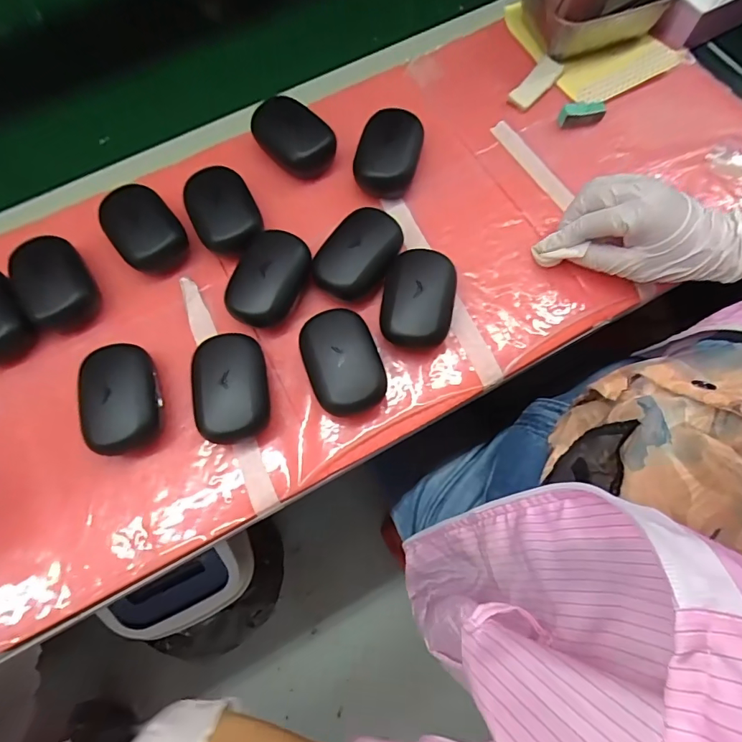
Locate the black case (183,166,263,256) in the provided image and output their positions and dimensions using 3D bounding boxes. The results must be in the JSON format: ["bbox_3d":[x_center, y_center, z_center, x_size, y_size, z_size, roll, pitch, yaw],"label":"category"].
[{"bbox_3d":[-0.130,-0.139,0.392,0.056,0.028,0.083,-22,71,-6],"label":"black case"}]

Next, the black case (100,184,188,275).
[{"bbox_3d":[-0.201,-0.126,0.390,0.056,0.038,0.076,-40,74,-12],"label":"black case"}]

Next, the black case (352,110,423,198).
[{"bbox_3d":[0.016,-0.199,0.406,0.054,0.035,0.085,17,72,7],"label":"black case"}]

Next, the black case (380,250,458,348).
[{"bbox_3d":[0.039,-0.058,0.368,0.056,0.028,0.081,6,71,4],"label":"black case"}]

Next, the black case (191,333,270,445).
[{"bbox_3d":[-0.109,0.016,0.349,0.056,0.032,0.082,-7,71,-1],"label":"black case"}]

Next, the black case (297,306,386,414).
[{"bbox_3d":[-0.023,-0.005,0.353,0.056,0.036,0.081,-21,71,-6],"label":"black case"}]

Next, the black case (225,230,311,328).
[{"bbox_3d":[-0.087,-0.076,0.373,0.057,0.036,0.082,21,73,9],"label":"black case"}]

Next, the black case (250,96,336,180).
[{"bbox_3d":[-0.072,-0.219,0.416,0.080,0.035,0.052,42,77,15],"label":"black case"}]

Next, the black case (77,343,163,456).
[{"bbox_3d":[-0.192,0.023,0.349,0.056,0.036,0.084,-15,71,-3],"label":"black case"}]

